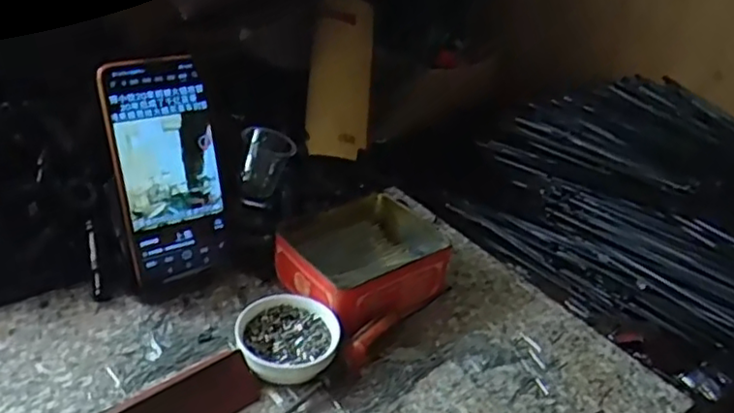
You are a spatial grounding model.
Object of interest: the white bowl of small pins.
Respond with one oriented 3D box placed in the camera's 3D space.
[{"bbox_3d":[-0.056,0.096,0.460,0.070,0.026,0.069,5,32,-3],"label":"white bowl of small pins"}]

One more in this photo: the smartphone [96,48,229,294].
[{"bbox_3d":[-0.148,-0.026,0.483,0.077,0.164,0.012,-18,19,-35],"label":"smartphone"}]

